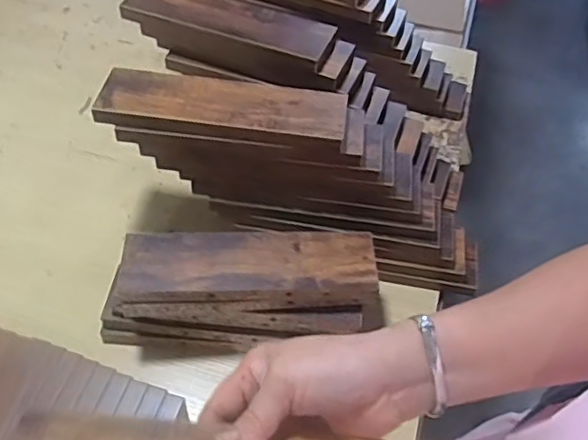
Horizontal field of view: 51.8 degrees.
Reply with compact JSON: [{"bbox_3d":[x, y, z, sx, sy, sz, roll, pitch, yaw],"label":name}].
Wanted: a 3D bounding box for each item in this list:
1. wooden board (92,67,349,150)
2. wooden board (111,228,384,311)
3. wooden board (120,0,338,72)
[{"bbox_3d":[-0.062,-0.100,0.529,0.211,0.018,0.061,8,52,2],"label":"wooden board"},{"bbox_3d":[-0.037,0.040,0.518,0.210,0.023,0.066,0,55,-4],"label":"wooden board"},{"bbox_3d":[-0.065,-0.202,0.611,0.208,0.021,0.065,20,52,10],"label":"wooden board"}]

